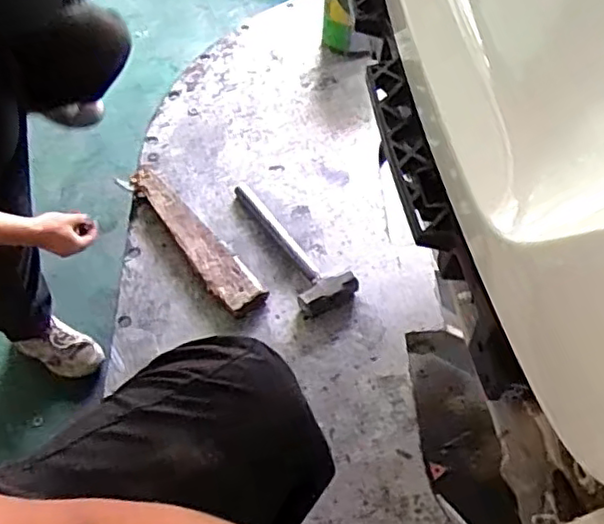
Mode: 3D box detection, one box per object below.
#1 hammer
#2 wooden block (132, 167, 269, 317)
[{"bbox_3d":[-0.029,-0.043,1.180,0.107,0.040,0.335,-27,59,-18],"label":"hammer"},{"bbox_3d":[-0.201,-0.049,1.185,0.076,0.034,0.383,-32,61,-21],"label":"wooden block"}]

